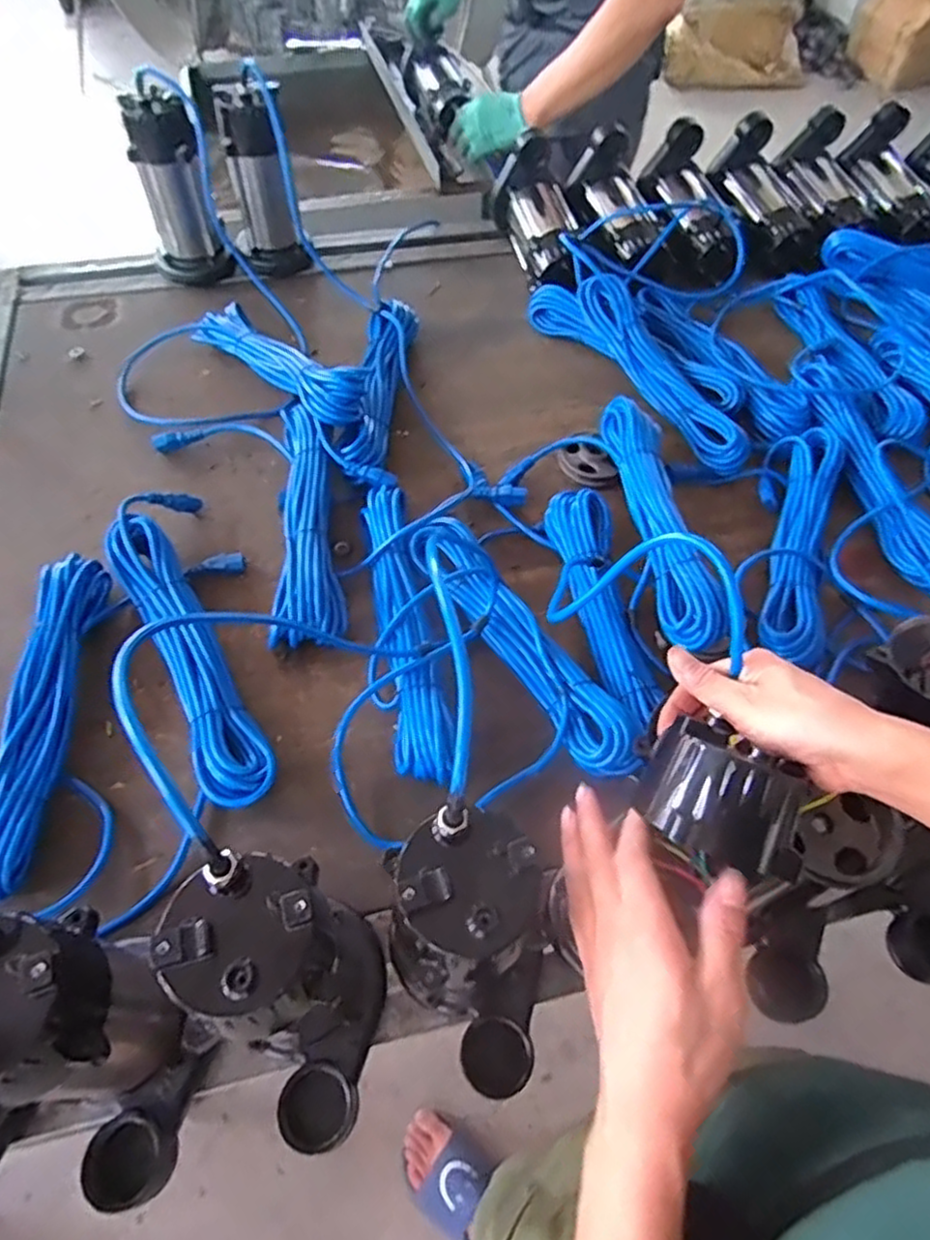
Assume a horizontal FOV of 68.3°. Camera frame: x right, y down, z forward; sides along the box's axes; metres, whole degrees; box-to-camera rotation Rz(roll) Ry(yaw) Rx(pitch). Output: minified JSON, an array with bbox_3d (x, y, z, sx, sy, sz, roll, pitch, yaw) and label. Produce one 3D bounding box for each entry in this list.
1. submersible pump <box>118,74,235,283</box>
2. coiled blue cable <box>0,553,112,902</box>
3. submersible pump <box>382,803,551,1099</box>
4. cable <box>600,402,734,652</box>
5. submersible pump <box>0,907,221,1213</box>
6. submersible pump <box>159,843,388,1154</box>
[{"bbox_3d":[-0.418,-0.626,1.024,0.117,0.258,0.114,-32,64,-20],"label":"submersible pump"},{"bbox_3d":[-0.407,0.091,0.655,0.069,0.056,0.353,0,57,-2],"label":"coiled blue cable"},{"bbox_3d":[0.008,0.227,0.460,0.106,0.222,0.149,7,57,3],"label":"submersible pump"},{"bbox_3d":[0.223,-0.128,0.780,0.064,0.056,0.354,-4,58,-4],"label":"cable"},{"bbox_3d":[-0.224,0.271,0.428,0.123,0.225,0.150,-22,61,-15],"label":"submersible pump"},{"bbox_3d":[-0.106,0.248,0.445,0.096,0.232,0.157,-22,61,-15],"label":"submersible pump"}]

